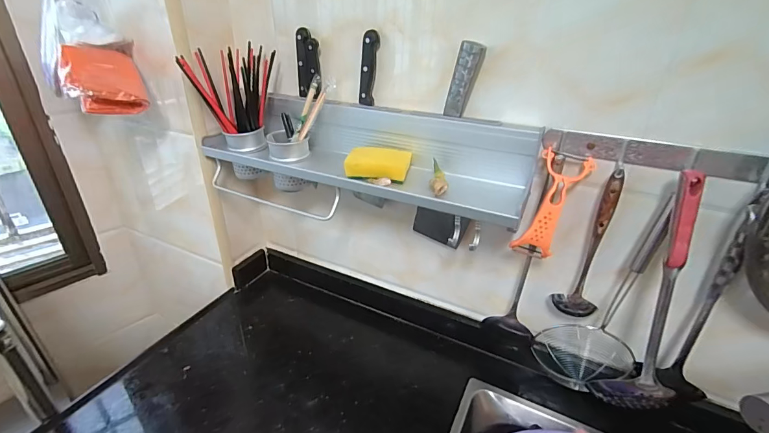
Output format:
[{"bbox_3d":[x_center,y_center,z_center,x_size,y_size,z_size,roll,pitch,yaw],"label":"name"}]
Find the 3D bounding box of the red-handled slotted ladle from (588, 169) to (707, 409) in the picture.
[{"bbox_3d":[0.370,0.118,0.488,0.074,0.331,0.089,-24,37,-38],"label":"red-handled slotted ladle"}]

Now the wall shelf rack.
[{"bbox_3d":[-0.055,-0.095,0.626,0.566,0.156,0.121,13,30,20],"label":"wall shelf rack"}]

